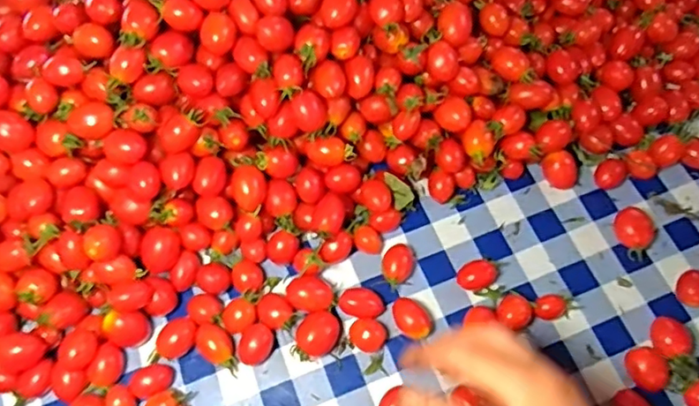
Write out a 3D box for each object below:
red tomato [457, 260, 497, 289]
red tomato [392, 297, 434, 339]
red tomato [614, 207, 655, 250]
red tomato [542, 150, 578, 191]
[{"bbox_3d":[0.099,0.055,0.451,0.034,0.016,0.020,-22,67,-10],"label":"red tomato"},{"bbox_3d":[0.046,0.084,0.435,0.026,0.016,0.031,-30,68,-13],"label":"red tomato"},{"bbox_3d":[0.224,0.021,0.463,0.025,0.021,0.033,-17,66,-8],"label":"red tomato"},{"bbox_3d":[0.176,-0.029,0.486,0.030,0.022,0.029,36,70,16],"label":"red tomato"}]

